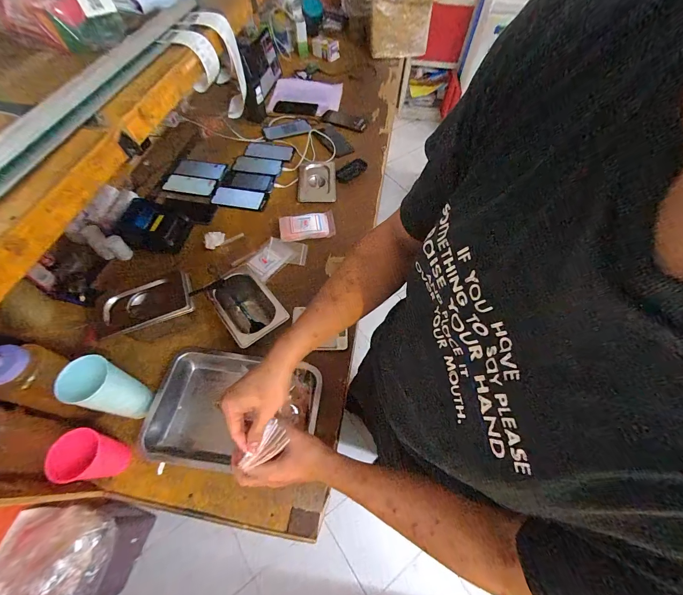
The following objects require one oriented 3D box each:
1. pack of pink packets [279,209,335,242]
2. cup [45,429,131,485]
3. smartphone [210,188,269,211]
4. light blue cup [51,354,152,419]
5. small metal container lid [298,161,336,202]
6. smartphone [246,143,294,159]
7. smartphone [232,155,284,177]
[{"bbox_3d":[-0.096,-0.202,0.857,0.151,0.033,0.084,-9,61,-6],"label":"pack of pink packets"},{"bbox_3d":[-0.413,0.263,0.504,0.067,0.102,0.072,1,60,-1],"label":"cup"},{"bbox_3d":[-0.312,-0.302,0.928,0.172,0.012,0.073,8,70,0],"label":"smartphone"},{"bbox_3d":[-0.397,0.166,0.538,0.071,0.174,0.069,1,60,-1],"label":"light blue cup"},{"bbox_3d":[-0.078,-0.366,0.958,0.116,0.016,0.167,-1,60,-2],"label":"small metal container lid"},{"bbox_3d":[-0.249,-0.507,1.053,0.170,0.016,0.081,10,60,4],"label":"smartphone"},{"bbox_3d":[-0.276,-0.439,1.004,0.166,0.007,0.077,10,60,4],"label":"smartphone"}]

